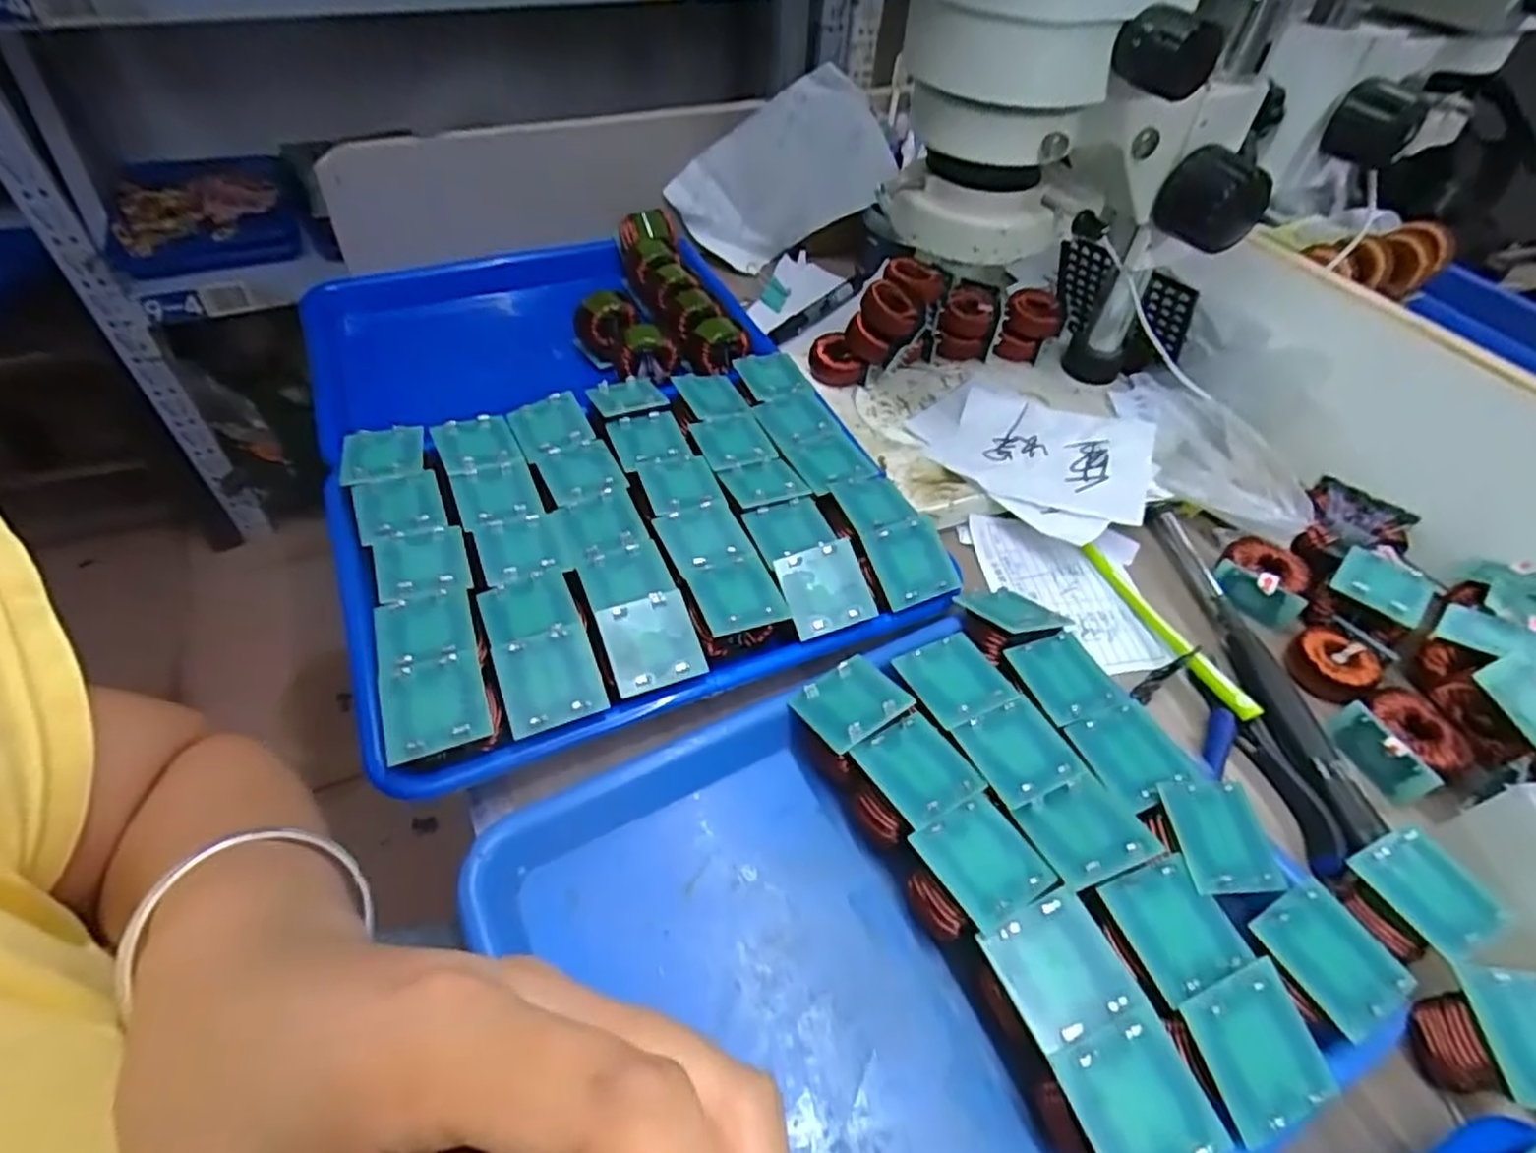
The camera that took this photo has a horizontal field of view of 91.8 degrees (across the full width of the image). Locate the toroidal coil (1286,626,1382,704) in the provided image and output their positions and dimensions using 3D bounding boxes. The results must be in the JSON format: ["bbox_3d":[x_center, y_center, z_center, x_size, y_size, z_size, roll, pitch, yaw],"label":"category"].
[{"bbox_3d":[0.328,0.052,0.435,0.041,0.029,0.039,2,49,-2],"label":"toroidal coil"}]

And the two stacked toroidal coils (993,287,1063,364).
[{"bbox_3d":[0.206,-0.196,0.587,0.043,0.042,0.049,16,49,10],"label":"two stacked toroidal coils"}]

